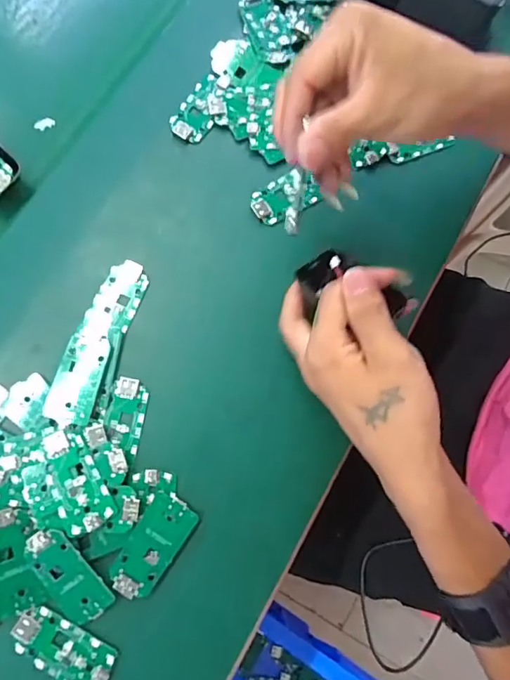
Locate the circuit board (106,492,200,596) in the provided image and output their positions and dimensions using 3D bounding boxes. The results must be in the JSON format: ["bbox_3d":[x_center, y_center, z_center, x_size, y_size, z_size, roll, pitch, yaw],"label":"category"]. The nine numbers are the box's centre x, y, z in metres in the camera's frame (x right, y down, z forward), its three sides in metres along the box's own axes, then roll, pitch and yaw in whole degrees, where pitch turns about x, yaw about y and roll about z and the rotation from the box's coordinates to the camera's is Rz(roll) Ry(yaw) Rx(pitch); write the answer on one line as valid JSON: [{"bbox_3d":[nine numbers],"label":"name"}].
[{"bbox_3d":[-0.067,0.133,0.313,0.033,0.004,0.064,34,77,-1],"label":"circuit board"}]

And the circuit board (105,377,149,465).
[{"bbox_3d":[-0.089,0.053,0.334,0.025,0.006,0.052,10,75,1],"label":"circuit board"}]

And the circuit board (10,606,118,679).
[{"bbox_3d":[-0.120,0.193,0.301,0.064,0.010,0.031,30,77,6],"label":"circuit board"}]

